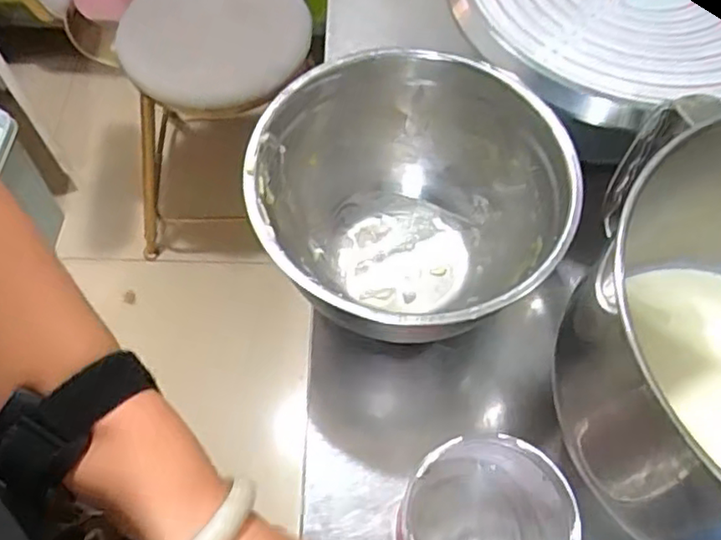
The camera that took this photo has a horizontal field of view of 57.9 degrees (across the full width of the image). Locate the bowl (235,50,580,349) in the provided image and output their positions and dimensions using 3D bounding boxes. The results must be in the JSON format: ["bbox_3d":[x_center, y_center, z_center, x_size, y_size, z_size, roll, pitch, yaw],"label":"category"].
[{"bbox_3d":[0.033,-0.036,0.468,0.197,0.123,0.204,0,62,-1],"label":"bowl"}]

